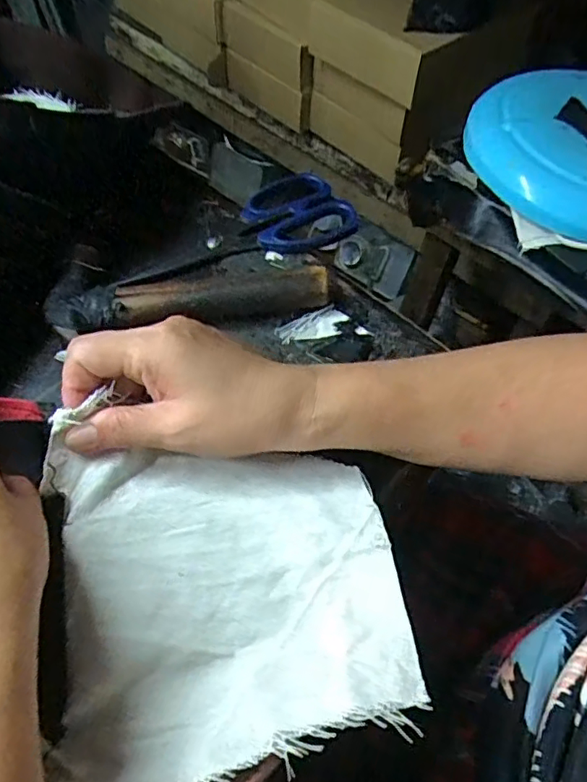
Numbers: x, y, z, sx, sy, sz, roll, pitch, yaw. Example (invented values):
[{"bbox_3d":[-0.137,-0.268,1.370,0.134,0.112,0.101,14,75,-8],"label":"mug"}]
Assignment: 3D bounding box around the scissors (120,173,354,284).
[{"bbox_3d":[-0.038,-0.113,0.424,0.178,0.018,0.083,-31,61,-24],"label":"scissors"}]

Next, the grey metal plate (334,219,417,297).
[{"bbox_3d":[0.147,-0.243,1.037,0.142,0.101,0.028,38,39,18],"label":"grey metal plate"}]

